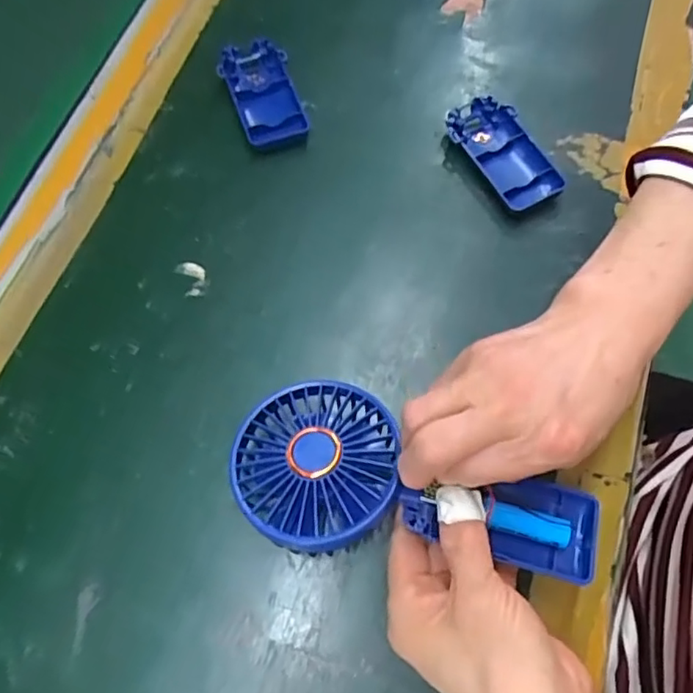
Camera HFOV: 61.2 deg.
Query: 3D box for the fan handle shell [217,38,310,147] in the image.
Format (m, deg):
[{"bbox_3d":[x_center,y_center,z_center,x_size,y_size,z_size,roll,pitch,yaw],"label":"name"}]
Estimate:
[{"bbox_3d":[-0.061,-0.186,0.432,0.046,0.013,0.091,-18,69,-7],"label":"fan handle shell"}]

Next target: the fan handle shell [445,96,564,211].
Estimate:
[{"bbox_3d":[0.109,-0.134,0.408,0.047,0.014,0.093,-29,71,-11],"label":"fan handle shell"}]

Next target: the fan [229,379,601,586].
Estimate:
[{"bbox_3d":[0.034,0.070,0.292,0.182,0.027,0.082,16,69,1],"label":"fan"}]

